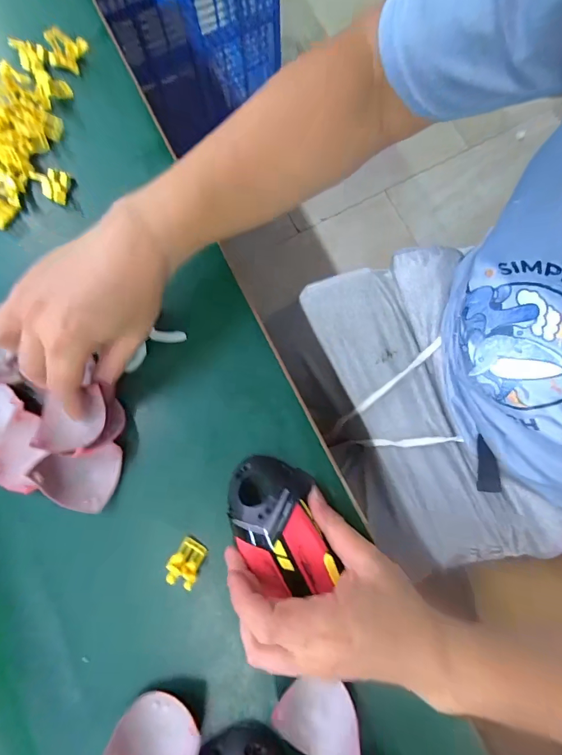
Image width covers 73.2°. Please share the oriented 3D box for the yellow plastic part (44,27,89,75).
[{"bbox_3d":[-0.215,-0.330,0.378,0.034,0.022,0.026,21,81,5],"label":"yellow plastic part"}]

